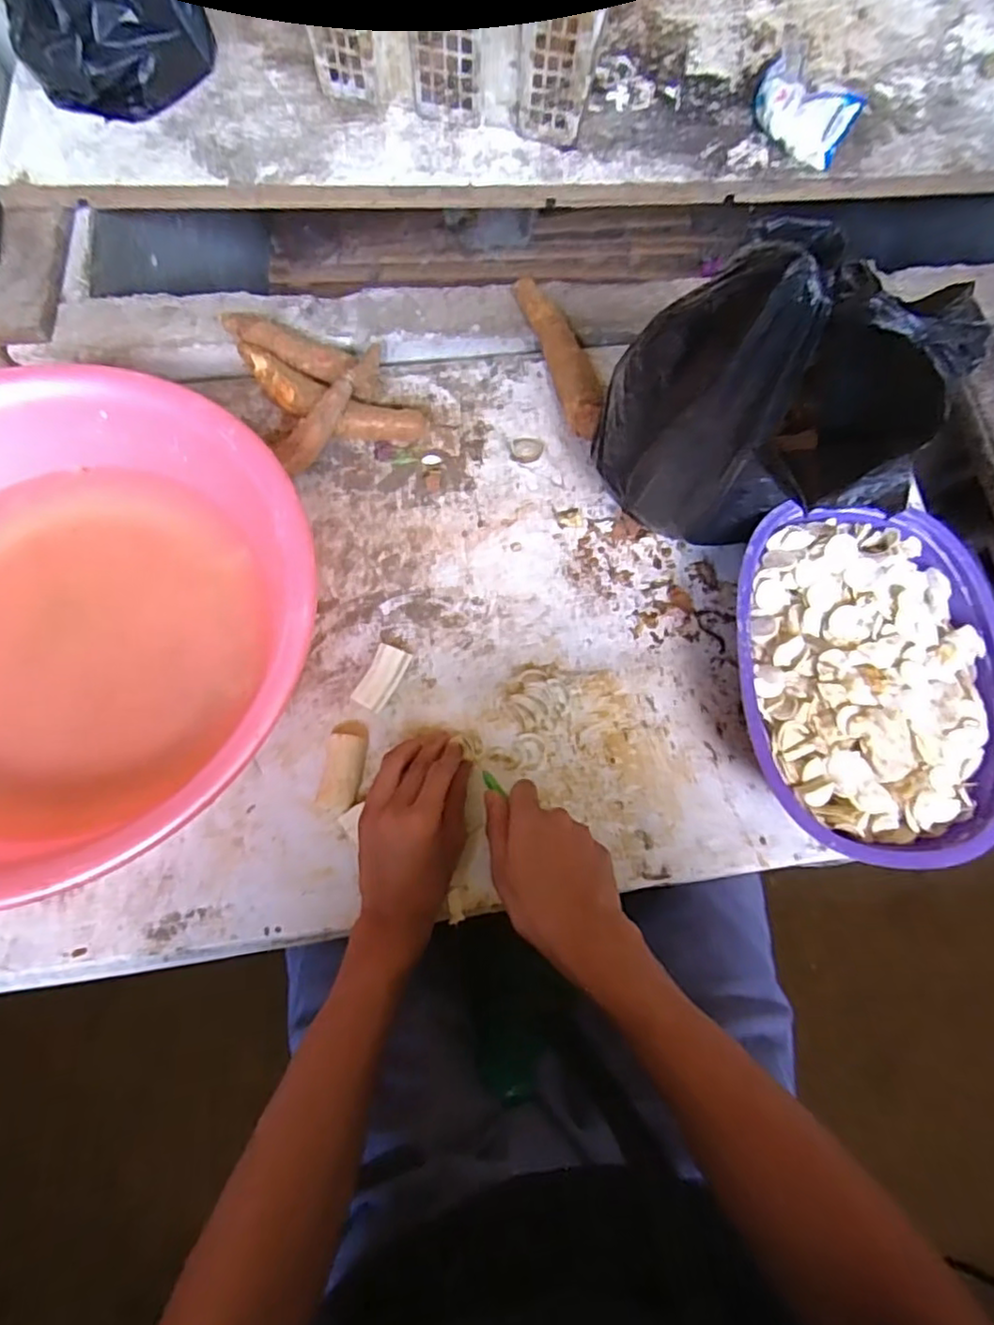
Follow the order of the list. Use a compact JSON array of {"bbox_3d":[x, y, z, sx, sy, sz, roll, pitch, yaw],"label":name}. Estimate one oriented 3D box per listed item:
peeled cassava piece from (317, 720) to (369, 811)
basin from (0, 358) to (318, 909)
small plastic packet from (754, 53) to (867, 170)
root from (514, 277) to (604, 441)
[{"bbox_3d":[-0.126,0.083,0.531,0.031,0.019,0.074,5,70,1],"label":"peeled cassava piece"},{"bbox_3d":[-0.357,-0.038,0.511,0.410,0.107,0.387,0,70,0],"label":"basin"},{"bbox_3d":[0.344,-0.629,0.742,0.053,0.070,0.129,-35,74,-12],"label":"small plastic packet"},{"bbox_3d":[0.067,-0.313,0.663,0.043,0.044,0.204,-16,71,-6],"label":"root"}]

